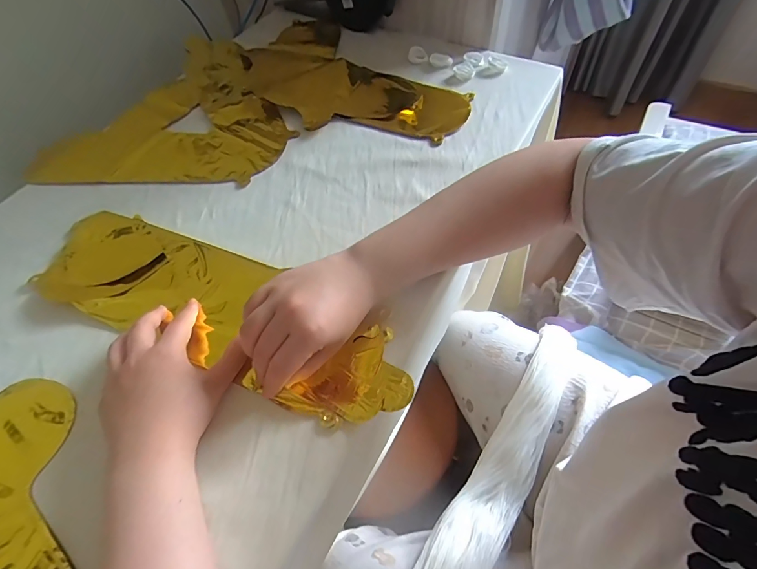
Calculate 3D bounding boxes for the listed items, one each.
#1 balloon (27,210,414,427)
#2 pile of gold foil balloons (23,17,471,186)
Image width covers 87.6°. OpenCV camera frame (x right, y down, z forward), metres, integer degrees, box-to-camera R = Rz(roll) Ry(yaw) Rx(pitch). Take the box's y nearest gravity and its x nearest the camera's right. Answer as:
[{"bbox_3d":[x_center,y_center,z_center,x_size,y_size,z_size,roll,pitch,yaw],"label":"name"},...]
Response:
[{"bbox_3d":[-0.171,0.021,0.403,0.433,0.014,0.127,22,62,17],"label":"balloon"},{"bbox_3d":[-0.189,-0.317,0.622,0.585,0.015,0.411,-8,57,0],"label":"pile of gold foil balloons"}]

